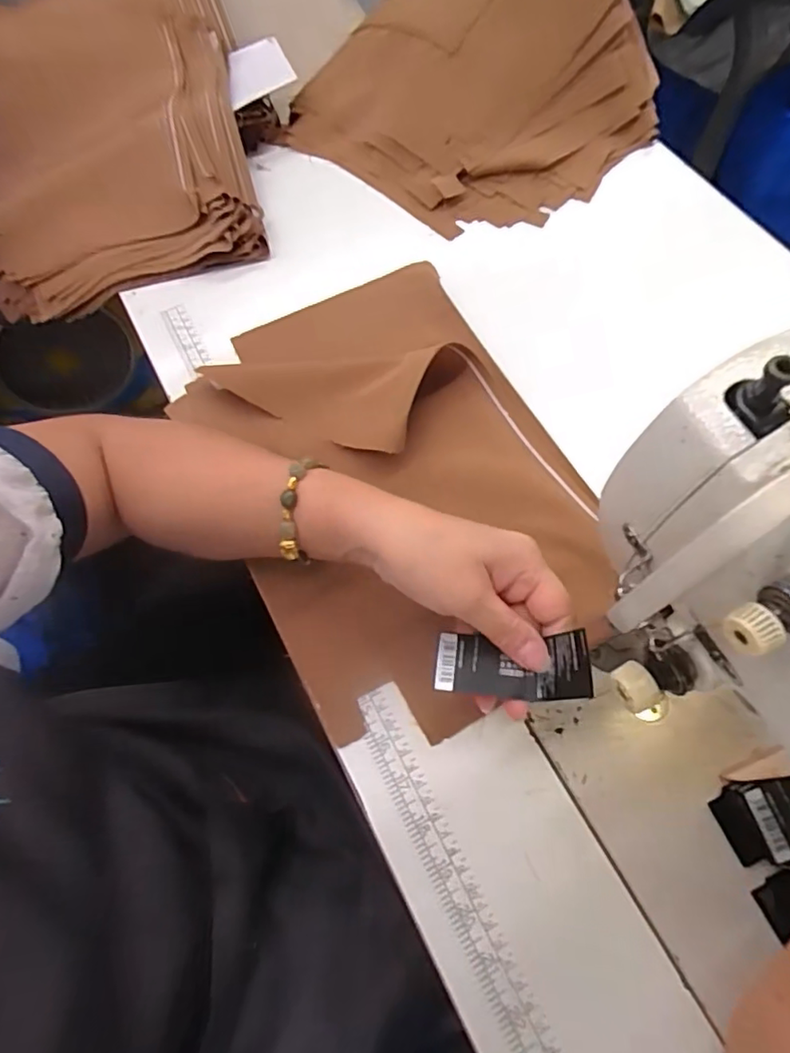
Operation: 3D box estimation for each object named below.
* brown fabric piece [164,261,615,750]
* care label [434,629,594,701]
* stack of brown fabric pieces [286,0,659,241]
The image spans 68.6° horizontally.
[{"bbox_3d":[-0.007,-0.041,0.425,0.239,0.031,0.345,-28,68,-10],"label":"brown fabric piece"},{"bbox_3d":[0.064,0.077,0.320,0.083,0.013,0.033,-3,64,25],"label":"care label"},{"bbox_3d":[0.080,-0.448,0.563,0.314,0.131,0.241,39,73,17],"label":"stack of brown fabric pieces"}]

